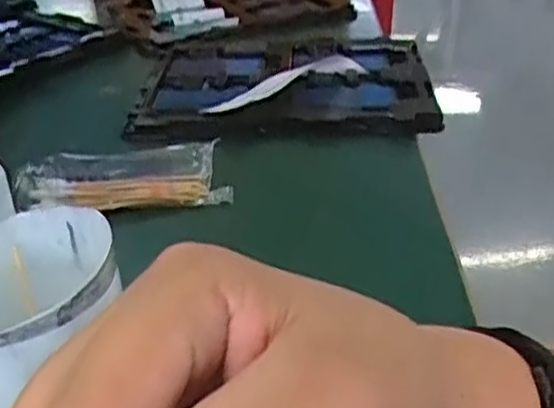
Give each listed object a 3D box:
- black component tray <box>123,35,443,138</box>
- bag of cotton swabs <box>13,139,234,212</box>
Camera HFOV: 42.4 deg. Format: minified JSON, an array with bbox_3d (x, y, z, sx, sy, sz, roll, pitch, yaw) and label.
[{"bbox_3d":[0.005,-0.118,0.645,0.243,0.027,0.198,-1,31,1],"label":"black component tray"},{"bbox_3d":[-0.109,-0.019,0.503,0.144,0.026,0.053,-5,31,-6],"label":"bag of cotton swabs"}]

